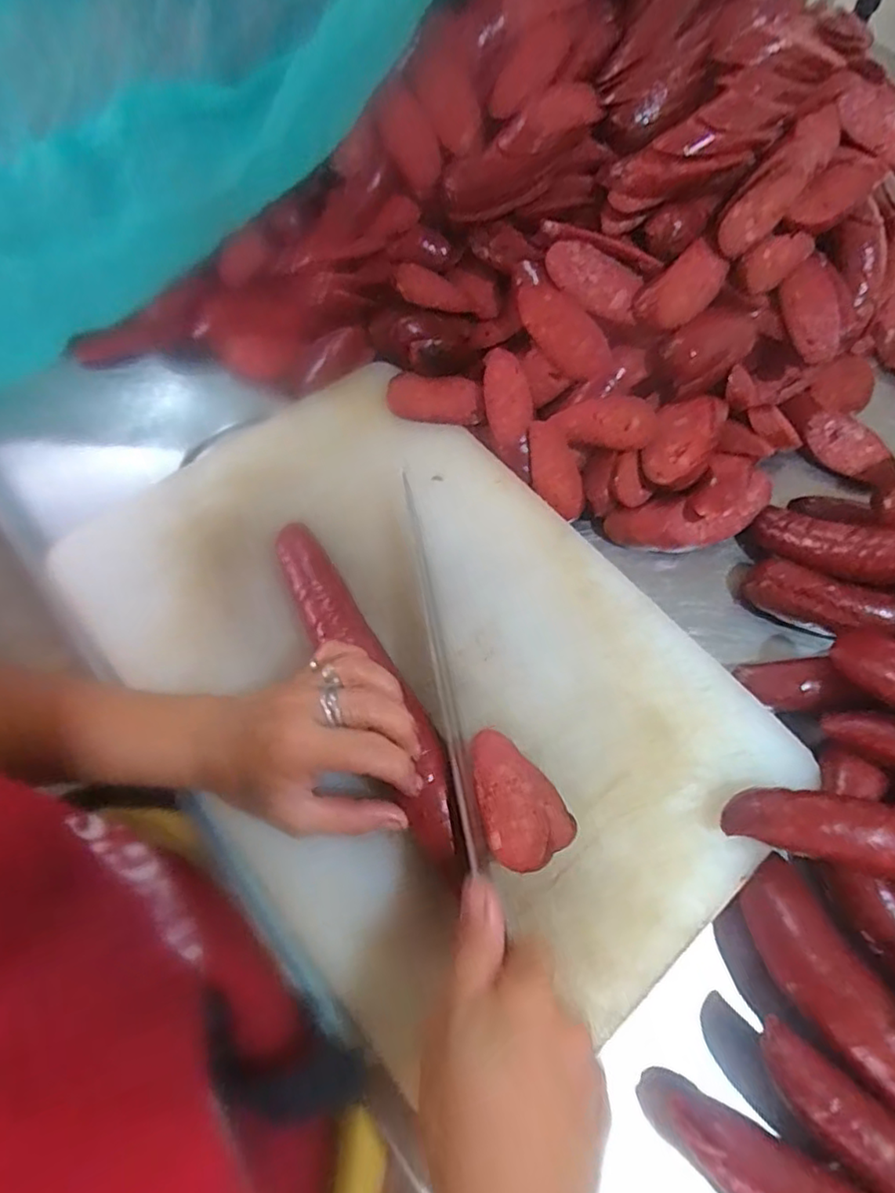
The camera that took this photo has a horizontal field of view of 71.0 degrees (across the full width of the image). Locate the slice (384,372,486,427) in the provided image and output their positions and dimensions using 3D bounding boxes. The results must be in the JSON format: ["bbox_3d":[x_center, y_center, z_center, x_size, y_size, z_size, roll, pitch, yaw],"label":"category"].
[{"bbox_3d":[-0.010,-0.152,0.481,0.072,0.012,0.040,3,66,0],"label":"slice"}]

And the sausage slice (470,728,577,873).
[{"bbox_3d":[0.034,0.113,0.354,0.045,0.030,0.075,-27,69,-13],"label":"sausage slice"}]

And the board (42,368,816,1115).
[{"bbox_3d":[-0.019,0.039,0.394,0.291,0.030,0.430,-37,72,-16],"label":"board"}]

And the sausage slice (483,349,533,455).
[{"bbox_3d":[0.044,-0.148,0.467,0.032,0.012,0.075,-8,90,-5],"label":"sausage slice"}]

